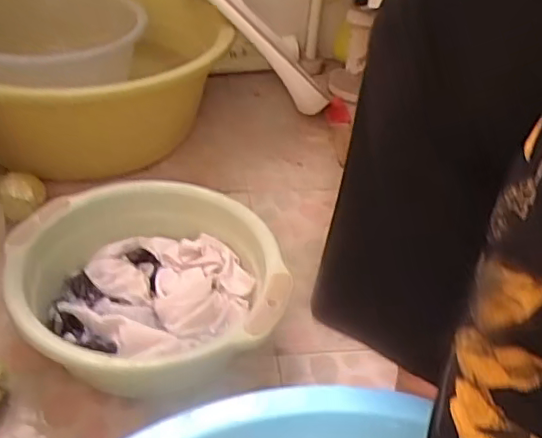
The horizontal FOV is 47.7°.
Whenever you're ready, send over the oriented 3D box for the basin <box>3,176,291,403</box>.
[{"bbox_3d":[-0.122,0.076,0.646,0.259,0.107,0.252,3,38,-2],"label":"basin"}]

